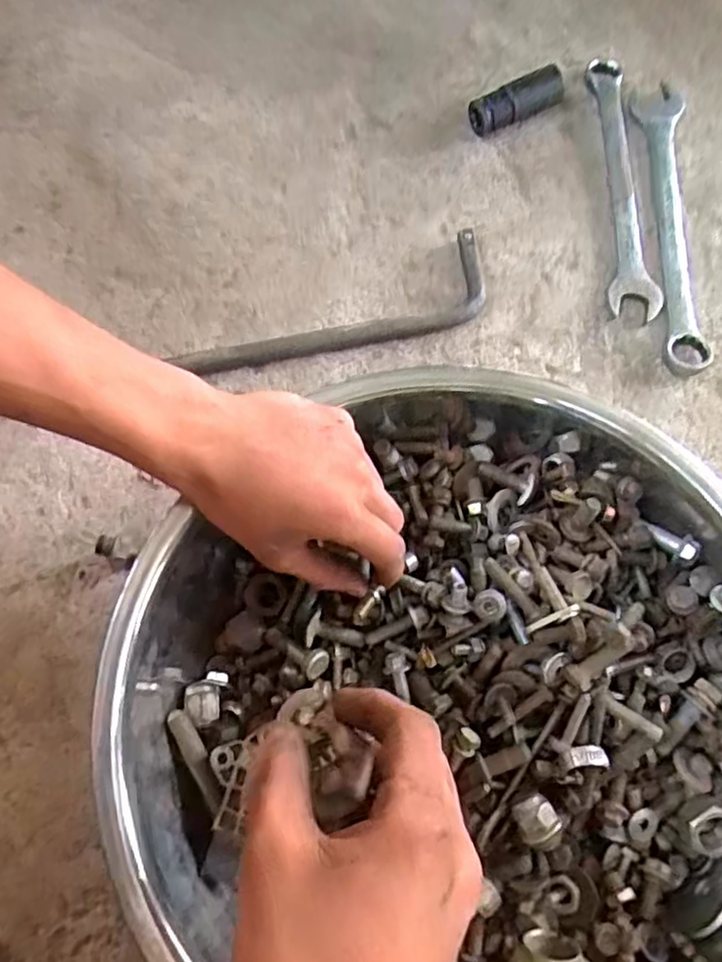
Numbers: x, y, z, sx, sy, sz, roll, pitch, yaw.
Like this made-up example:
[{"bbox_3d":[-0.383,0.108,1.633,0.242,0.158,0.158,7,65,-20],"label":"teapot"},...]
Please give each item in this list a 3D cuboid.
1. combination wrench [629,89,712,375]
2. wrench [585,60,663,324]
[{"bbox_3d":[0.248,-0.207,0.519,0.041,0.013,0.256,2,74,2],"label":"combination wrench"},{"bbox_3d":[0.215,-0.244,0.529,0.038,0.018,0.233,-2,74,1],"label":"wrench"}]

